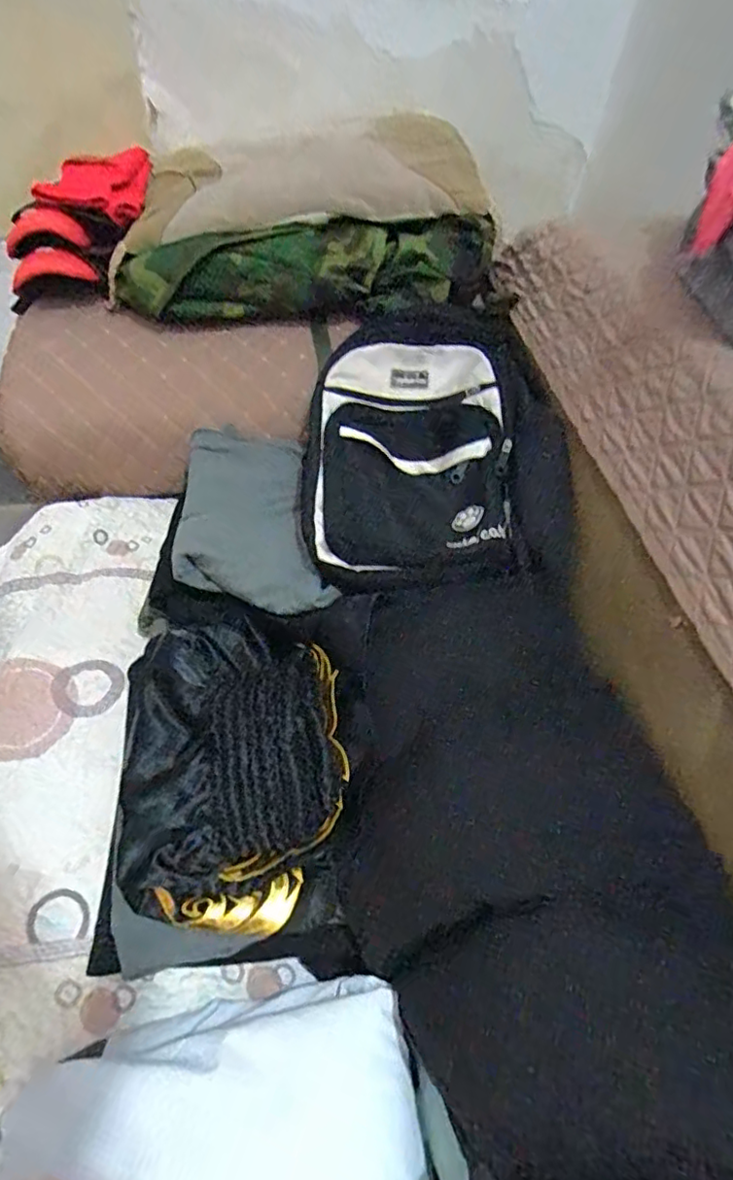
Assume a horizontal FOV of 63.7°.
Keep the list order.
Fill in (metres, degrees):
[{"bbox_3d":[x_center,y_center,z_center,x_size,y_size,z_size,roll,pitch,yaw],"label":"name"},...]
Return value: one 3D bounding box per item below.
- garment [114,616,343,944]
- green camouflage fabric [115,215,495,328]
[{"bbox_3d":[-0.130,0.150,0.582,0.207,0.073,0.319,-6,50,-9],"label":"garment"},{"bbox_3d":[-0.097,-0.459,0.859,0.541,0.119,0.098,-4,50,-7],"label":"green camouflage fabric"}]

